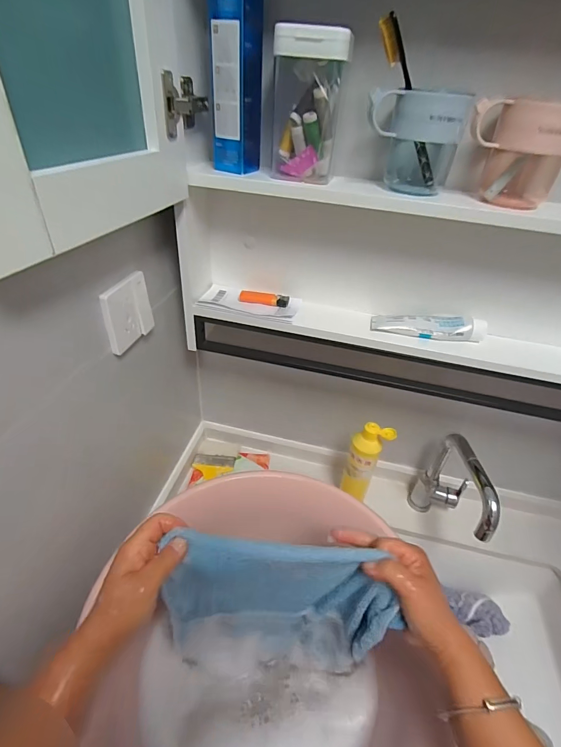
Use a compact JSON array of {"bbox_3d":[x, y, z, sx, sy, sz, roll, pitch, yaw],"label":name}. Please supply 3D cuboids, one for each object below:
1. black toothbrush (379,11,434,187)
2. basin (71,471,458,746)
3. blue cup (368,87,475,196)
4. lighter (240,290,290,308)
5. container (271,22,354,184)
[{"bbox_3d":[0.149,-0.298,0.428,0.019,0.184,0.011,-31,45,11],"label":"black toothbrush"},{"bbox_3d":[-0.029,0.356,0.488,0.422,0.174,0.417,3,38,-2],"label":"basin"},{"bbox_3d":[0.158,-0.275,0.448,0.104,0.103,0.075,16,40,13],"label":"blue cup"},{"bbox_3d":[-0.027,-0.125,0.614,0.081,0.012,0.022,4,38,-1],"label":"lighter"},{"bbox_3d":[0.032,-0.319,0.454,0.086,0.152,0.063,11,43,6],"label":"container"}]

